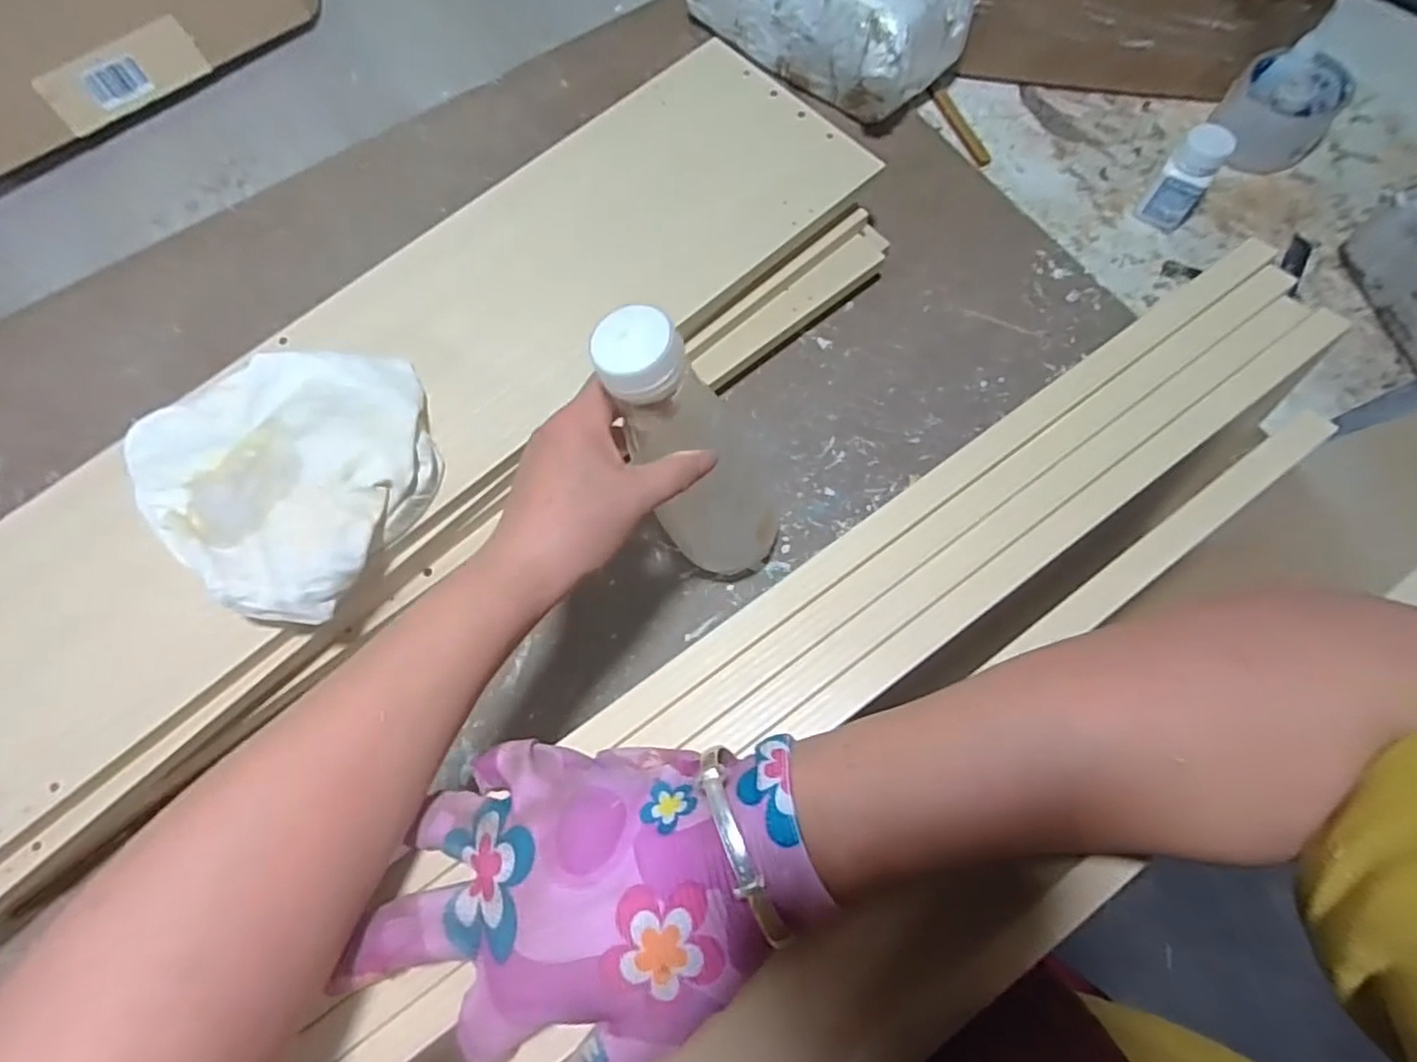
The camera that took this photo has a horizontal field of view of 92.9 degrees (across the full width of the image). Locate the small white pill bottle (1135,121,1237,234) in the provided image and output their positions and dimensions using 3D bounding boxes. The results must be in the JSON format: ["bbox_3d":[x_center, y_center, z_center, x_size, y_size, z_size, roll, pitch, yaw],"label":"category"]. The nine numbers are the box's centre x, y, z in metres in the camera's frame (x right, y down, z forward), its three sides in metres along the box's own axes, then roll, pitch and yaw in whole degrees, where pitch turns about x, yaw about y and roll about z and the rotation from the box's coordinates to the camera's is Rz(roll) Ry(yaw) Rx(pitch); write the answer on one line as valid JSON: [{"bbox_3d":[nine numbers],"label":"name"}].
[{"bbox_3d":[0.399,-0.292,0.563,0.042,0.083,0.033,35,77,13],"label":"small white pill bottle"}]

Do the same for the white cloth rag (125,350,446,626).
[{"bbox_3d":[-0.267,-0.049,0.432,0.173,0.052,0.167,31,76,12],"label":"white cloth rag"}]

